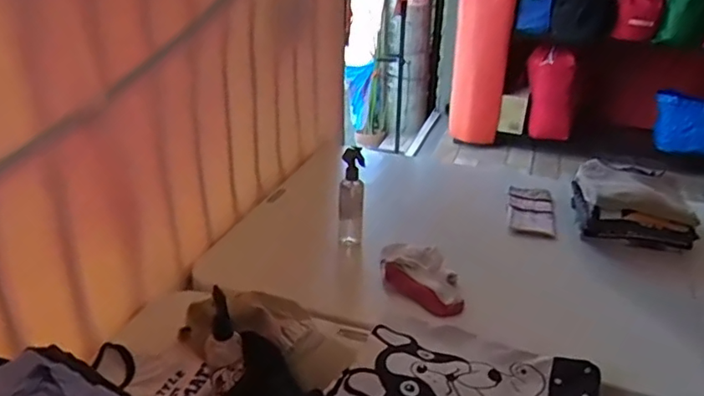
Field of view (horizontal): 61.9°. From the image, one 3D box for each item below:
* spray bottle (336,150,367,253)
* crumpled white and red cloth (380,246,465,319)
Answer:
[{"bbox_3d":[-0.002,0.012,1.183,0.050,0.234,0.055,1,26,-2],"label":"spray bottle"},{"bbox_3d":[0.141,0.149,1.077,0.111,0.046,0.166,-22,34,-40],"label":"crumpled white and red cloth"}]

